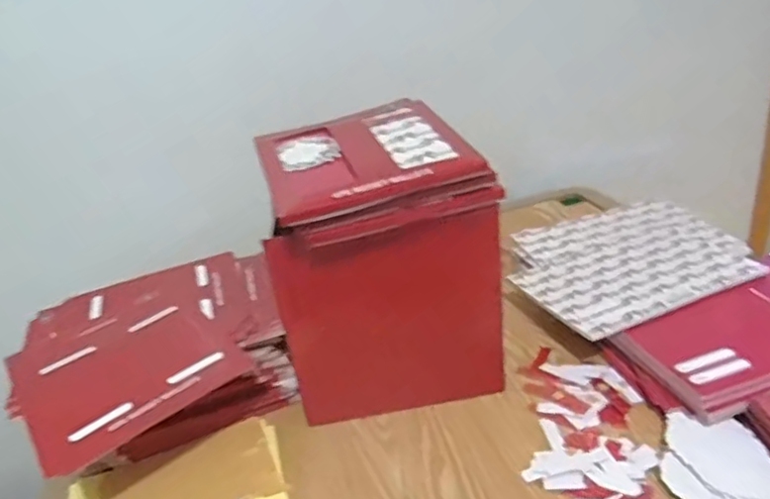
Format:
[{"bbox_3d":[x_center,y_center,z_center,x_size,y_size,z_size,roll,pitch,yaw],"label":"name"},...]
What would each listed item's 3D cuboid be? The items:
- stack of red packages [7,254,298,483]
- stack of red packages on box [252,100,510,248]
[{"bbox_3d":[-0.261,0.135,0.719,0.269,0.105,0.294,-22,31,-26],"label":"stack of red packages"},{"bbox_3d":[-0.022,-0.083,0.628,0.205,0.067,0.191,-16,29,-15],"label":"stack of red packages on box"}]

